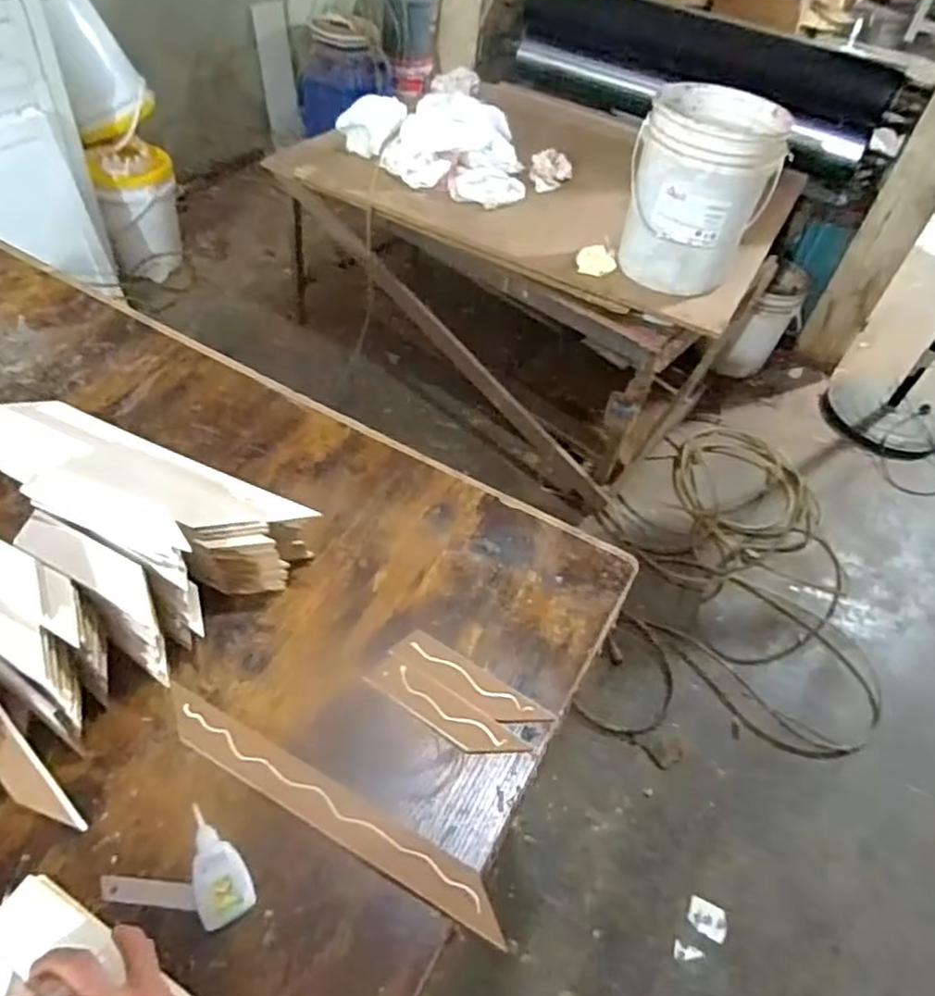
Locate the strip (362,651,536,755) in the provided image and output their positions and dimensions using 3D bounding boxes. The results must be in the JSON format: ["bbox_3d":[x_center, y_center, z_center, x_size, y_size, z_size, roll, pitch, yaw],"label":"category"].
[{"bbox_3d":[-0.022,0.200,0.649,0.166,0.004,0.042,28,52,23],"label":"strip"}]

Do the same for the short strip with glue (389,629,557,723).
[{"bbox_3d":[0.001,0.179,0.670,0.162,0.004,0.036,27,51,23],"label":"short strip with glue"}]

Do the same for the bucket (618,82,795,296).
[{"bbox_3d":[0.509,-0.694,1.528,0.296,0.337,0.294,19,48,9],"label":"bucket"}]

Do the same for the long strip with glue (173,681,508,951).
[{"bbox_3d":[-0.123,0.263,0.590,0.344,0.009,0.039,26,49,14],"label":"long strip with glue"}]

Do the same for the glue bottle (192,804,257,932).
[{"bbox_3d":[-0.204,0.293,0.556,0.043,0.023,0.093,-19,54,-24],"label":"glue bottle"}]

